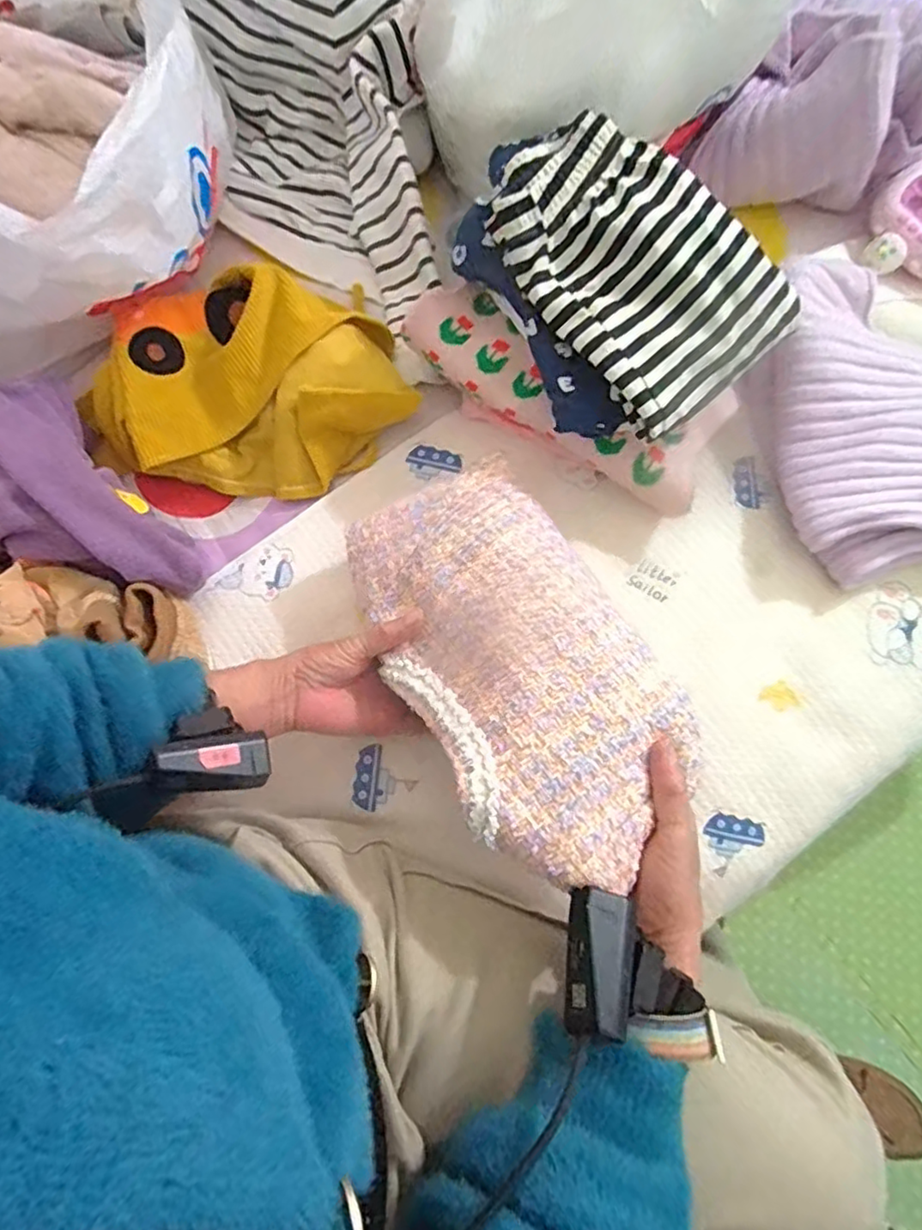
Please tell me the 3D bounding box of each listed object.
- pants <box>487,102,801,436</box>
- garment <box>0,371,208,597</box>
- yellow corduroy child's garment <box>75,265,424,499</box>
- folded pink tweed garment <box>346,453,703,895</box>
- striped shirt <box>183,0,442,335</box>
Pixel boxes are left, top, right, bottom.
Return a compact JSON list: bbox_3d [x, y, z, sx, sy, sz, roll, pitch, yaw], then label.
[{"bbox_3d":[0.129,-0.260,0.462,0.152,0.063,0.213,-39,77,-9],"label":"pants"},{"bbox_3d":[-0.317,-0.100,0.497,0.253,0.079,0.120,38,79,-4],"label":"garment"},{"bbox_3d":[-0.185,-0.207,0.560,0.278,0.083,0.179,-1,75,1],"label":"yellow corduroy child's garment"},{"bbox_3d":[0.033,0.020,0.427,0.154,0.045,0.299,-25,58,-5],"label":"folded pink tweed garment"},{"bbox_3d":[-0.137,-0.522,0.567,0.275,0.266,0.362,-4,75,1],"label":"striped shirt"}]

